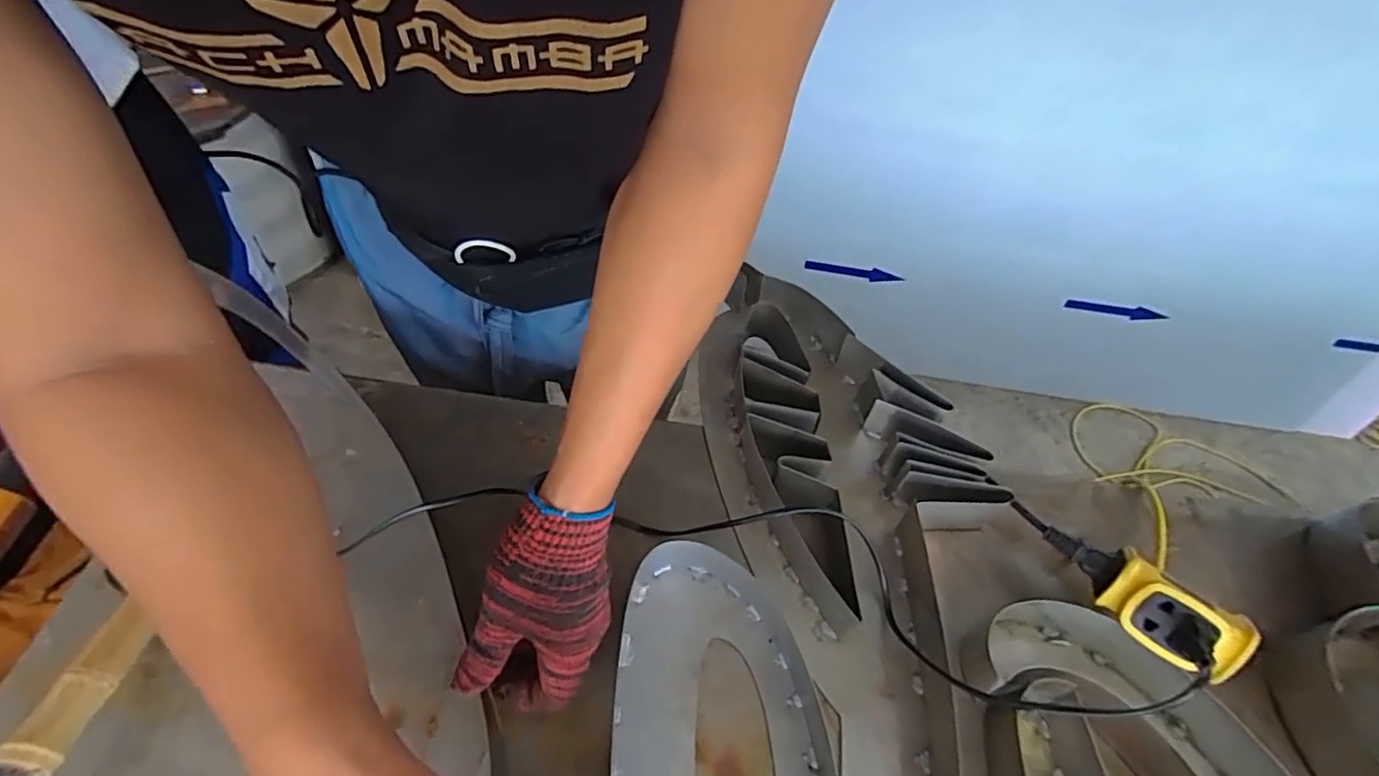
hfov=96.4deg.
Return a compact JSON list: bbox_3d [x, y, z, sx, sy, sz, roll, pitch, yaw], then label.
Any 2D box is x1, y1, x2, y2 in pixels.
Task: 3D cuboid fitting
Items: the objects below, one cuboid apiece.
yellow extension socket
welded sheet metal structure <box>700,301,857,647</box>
[{"bbox_3d":[0.332,0.158,0.424,0.082,0.040,0.051,37,102,32],"label":"yellow extension socket"},{"bbox_3d":[0.065,0.049,0.527,0.087,0.054,0.310,-3,54,-7],"label":"welded sheet metal structure"}]

